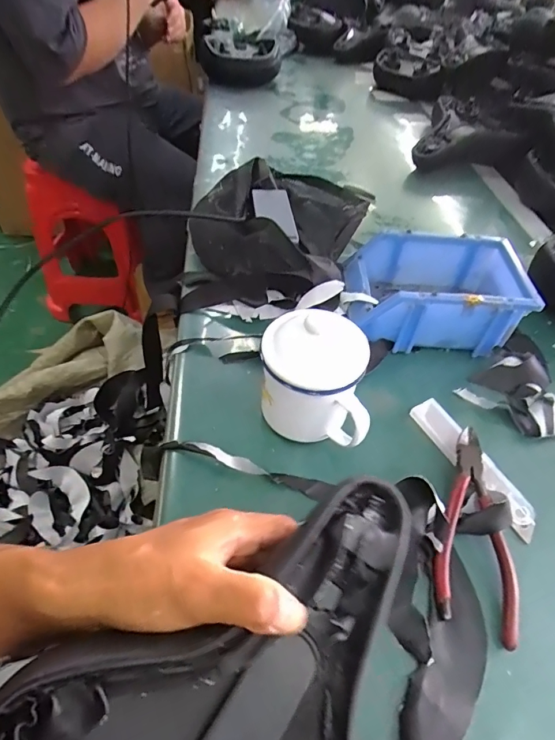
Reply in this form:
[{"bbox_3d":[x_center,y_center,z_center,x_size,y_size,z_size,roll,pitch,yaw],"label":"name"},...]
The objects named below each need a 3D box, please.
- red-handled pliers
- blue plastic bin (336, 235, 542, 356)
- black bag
[{"bbox_3d":[0.150,0.116,0.338,0.053,0.019,0.155,13,49,6],"label":"red-handled pliers"},{"bbox_3d":[0.166,-0.087,0.479,0.175,0.074,0.121,5,49,-2],"label":"blue plastic bin"},{"bbox_3d":[-0.001,-0.197,0.564,0.207,0.062,0.288,2,49,-5],"label":"black bag"}]

